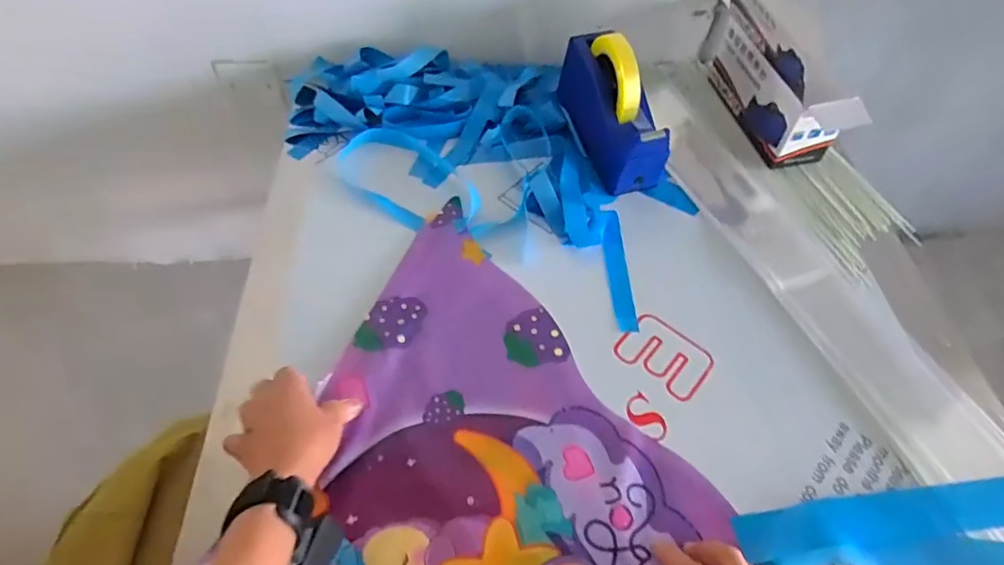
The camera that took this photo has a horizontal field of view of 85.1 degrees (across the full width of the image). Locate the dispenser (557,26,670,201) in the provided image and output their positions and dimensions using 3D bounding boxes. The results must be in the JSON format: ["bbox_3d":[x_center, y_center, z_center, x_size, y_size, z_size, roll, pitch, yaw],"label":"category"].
[{"bbox_3d":[0.142,-0.227,0.702,0.066,0.135,0.194,-18,57,-14],"label":"dispenser"}]

